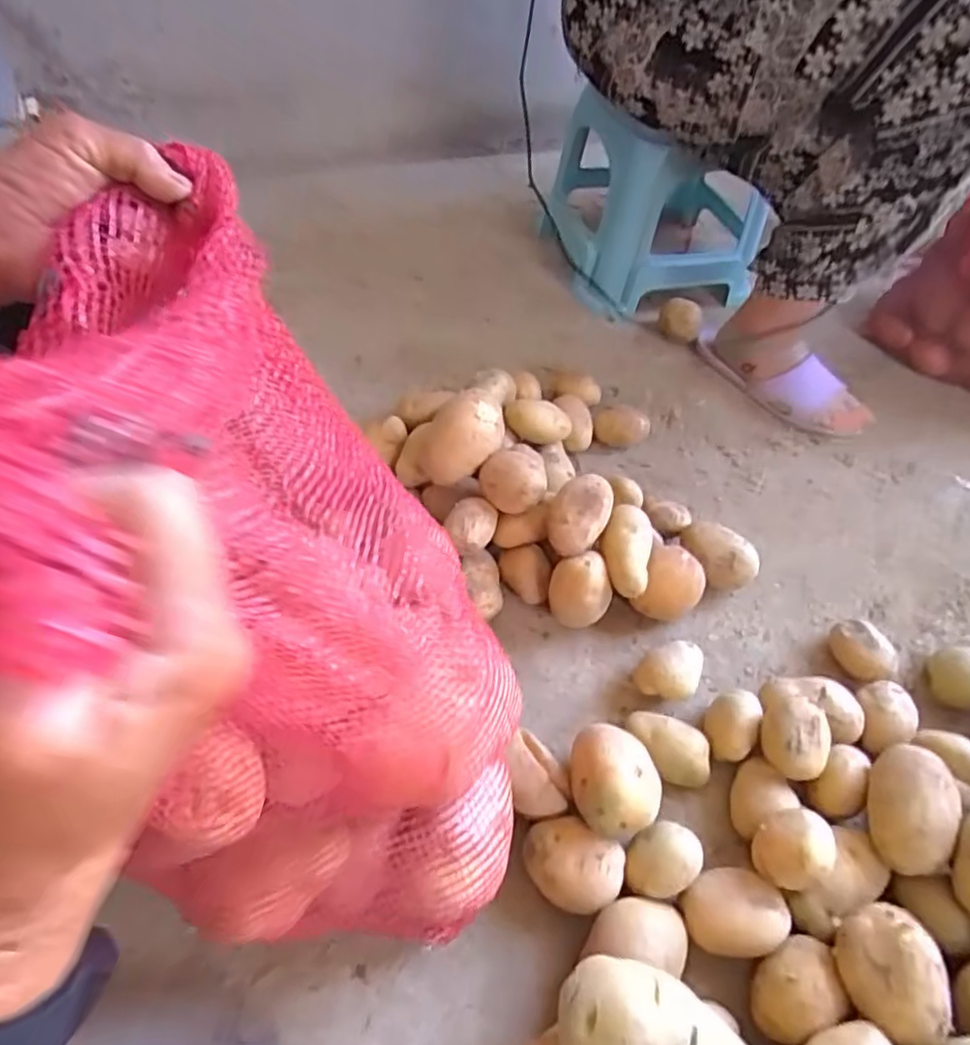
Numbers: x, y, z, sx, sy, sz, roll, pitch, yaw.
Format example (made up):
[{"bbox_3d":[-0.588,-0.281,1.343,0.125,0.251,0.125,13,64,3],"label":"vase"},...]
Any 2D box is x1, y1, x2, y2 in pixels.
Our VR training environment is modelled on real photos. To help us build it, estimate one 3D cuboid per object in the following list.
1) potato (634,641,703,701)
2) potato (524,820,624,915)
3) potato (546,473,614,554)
[{"bbox_3d":[0.175,0.144,0.614,0.050,0.052,0.058,39,58,23],"label":"potato"},{"bbox_3d":[0.065,0.265,0.501,0.073,0.046,0.055,26,54,15],"label":"potato"},{"bbox_3d":[0.089,-0.007,0.623,0.052,0.045,0.079,27,72,5],"label":"potato"}]

